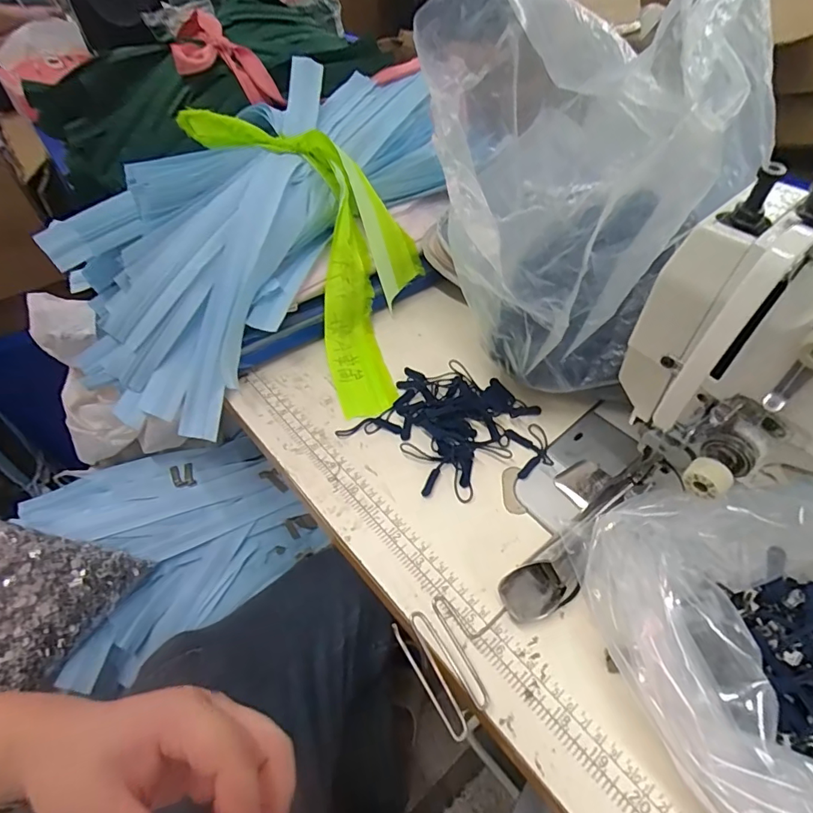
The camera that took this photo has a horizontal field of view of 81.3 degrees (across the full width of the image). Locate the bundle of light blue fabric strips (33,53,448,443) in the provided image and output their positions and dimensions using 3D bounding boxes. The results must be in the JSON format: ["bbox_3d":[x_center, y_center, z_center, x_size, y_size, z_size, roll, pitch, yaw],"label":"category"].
[{"bbox_3d":[-0.140,-0.184,0.489,0.188,0.155,0.444,30,58,22],"label":"bundle of light blue fabric strips"}]

